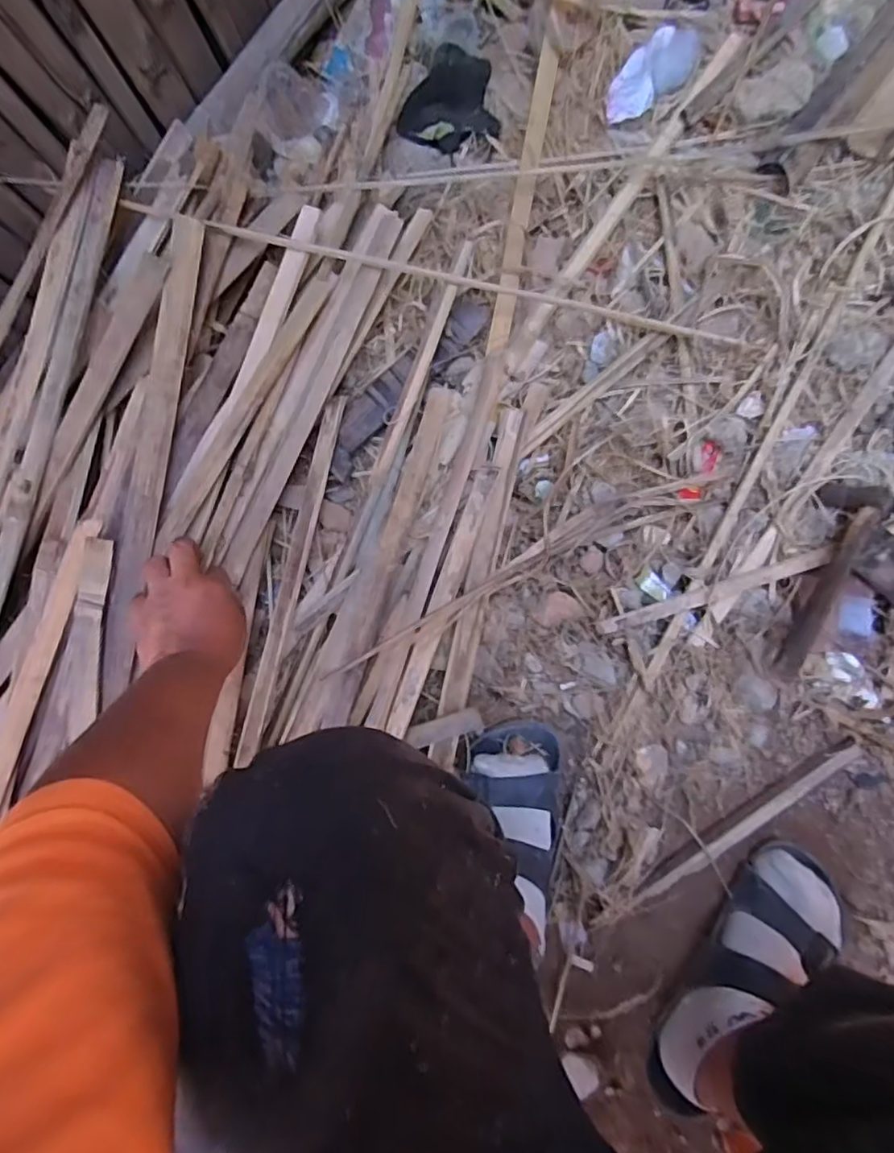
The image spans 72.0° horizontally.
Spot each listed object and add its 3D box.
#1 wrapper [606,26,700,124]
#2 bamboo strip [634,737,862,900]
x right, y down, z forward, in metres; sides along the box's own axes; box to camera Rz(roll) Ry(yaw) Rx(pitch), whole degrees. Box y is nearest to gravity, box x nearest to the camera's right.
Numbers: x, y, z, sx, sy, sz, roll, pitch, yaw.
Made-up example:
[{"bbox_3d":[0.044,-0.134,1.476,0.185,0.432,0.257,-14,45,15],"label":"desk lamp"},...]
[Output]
[{"bbox_3d":[0.231,-0.569,0.694,0.065,0.014,0.133,44,90,9],"label":"wrapper"},{"bbox_3d":[0.298,0.240,0.611,0.258,0.011,0.020,-35,82,2],"label":"bamboo strip"}]

